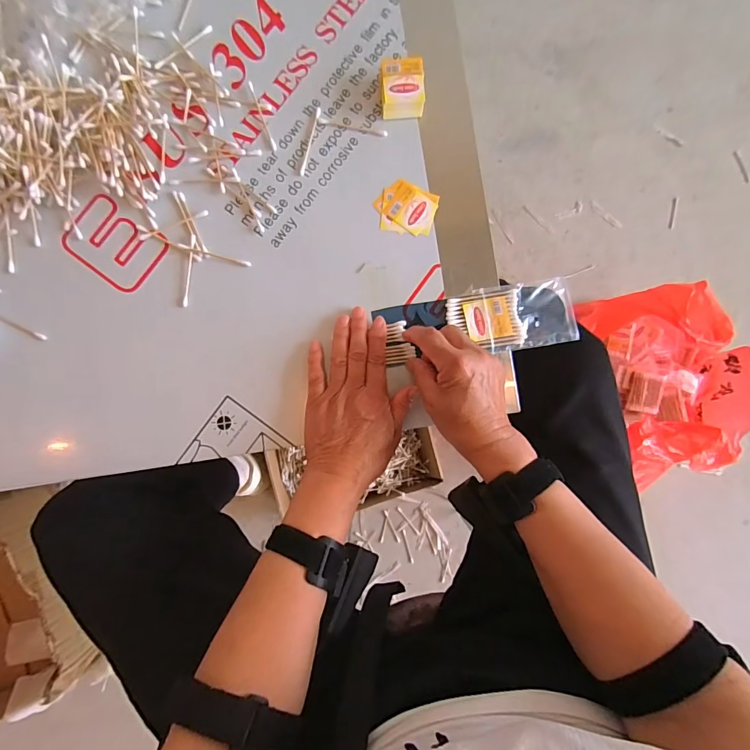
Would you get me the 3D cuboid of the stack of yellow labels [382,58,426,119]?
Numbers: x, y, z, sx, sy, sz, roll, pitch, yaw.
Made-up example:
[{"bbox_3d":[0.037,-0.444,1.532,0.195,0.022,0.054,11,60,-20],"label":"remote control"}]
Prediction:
[{"bbox_3d":[0.028,-0.285,0.406,0.040,0.027,0.049,-4,89,-3],"label":"stack of yellow labels"}]

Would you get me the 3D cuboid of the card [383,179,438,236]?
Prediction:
[{"bbox_3d":[0.035,-0.172,0.414,0.047,0.004,0.040,36,87,-1],"label":"card"}]

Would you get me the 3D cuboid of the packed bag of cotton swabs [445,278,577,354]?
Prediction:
[{"bbox_3d":[0.140,-0.059,0.410,0.127,0.010,0.066,-9,89,-3],"label":"packed bag of cotton swabs"}]

